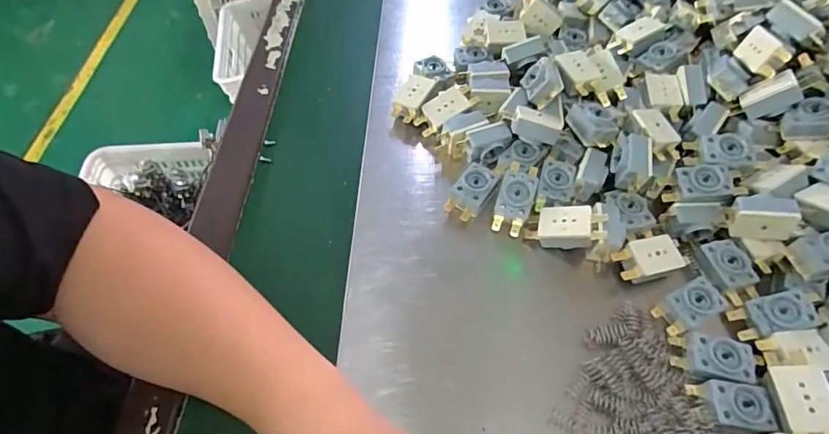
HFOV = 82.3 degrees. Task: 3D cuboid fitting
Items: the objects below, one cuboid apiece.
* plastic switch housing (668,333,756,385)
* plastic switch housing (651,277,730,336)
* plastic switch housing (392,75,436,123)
[{"bbox_3d":[0.195,0.092,0.309,0.048,0.011,0.028,13,57,8],"label":"plastic switch housing"},{"bbox_3d":[0.192,0.061,0.328,0.049,0.013,0.025,-22,59,-15],"label":"plastic switch housing"},{"bbox_3d":[-0.001,-0.106,0.431,0.026,0.024,0.042,23,59,14],"label":"plastic switch housing"}]

